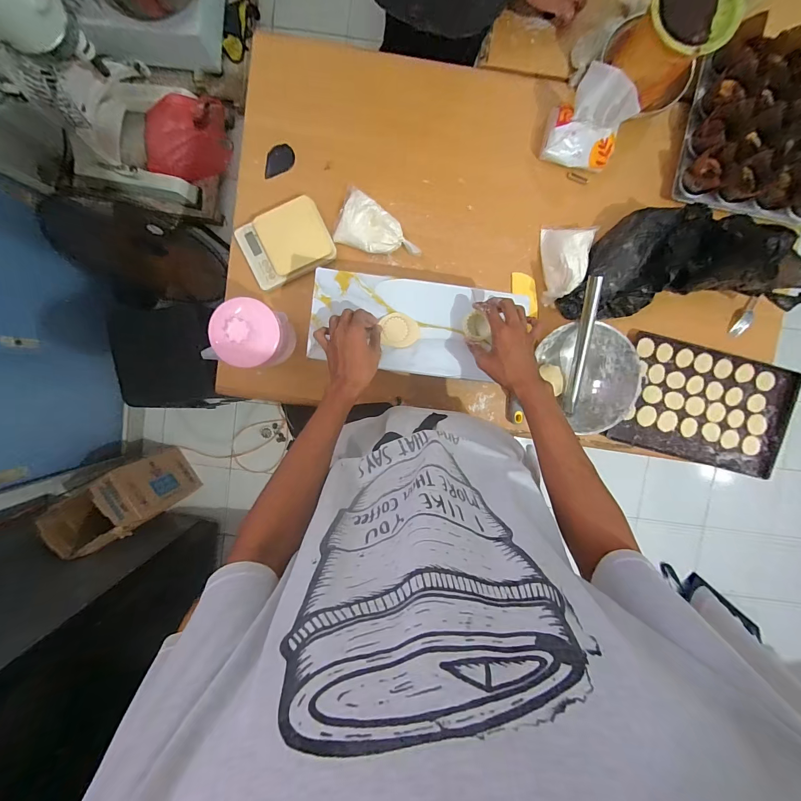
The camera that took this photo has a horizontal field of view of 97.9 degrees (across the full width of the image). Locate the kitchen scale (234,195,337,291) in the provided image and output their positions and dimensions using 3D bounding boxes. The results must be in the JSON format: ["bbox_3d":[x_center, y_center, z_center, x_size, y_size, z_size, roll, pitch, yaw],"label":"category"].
[{"bbox_3d":[-0.234,-0.322,0.722,0.174,0.041,0.132,-25,94,1],"label":"kitchen scale"}]

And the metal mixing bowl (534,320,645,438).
[{"bbox_3d":[0.378,-0.058,0.714,0.217,0.070,0.178,43,93,-4],"label":"metal mixing bowl"}]

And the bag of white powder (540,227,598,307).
[{"bbox_3d":[0.336,-0.276,0.715,0.092,0.059,0.155,7,95,-1],"label":"bag of white powder"}]

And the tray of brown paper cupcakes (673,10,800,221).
[{"bbox_3d":[0.725,-0.530,0.673,0.296,0.076,0.297,10,94,-1],"label":"tray of brown paper cupcakes"}]

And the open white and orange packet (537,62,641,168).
[{"bbox_3d":[0.353,-0.513,0.656,0.143,0.140,0.098,35,93,-3],"label":"open white and orange packet"}]

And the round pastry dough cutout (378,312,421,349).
[{"bbox_3d":[0.000,-0.123,0.611,0.065,0.007,0.061,0,95,-1],"label":"round pastry dough cutout"}]

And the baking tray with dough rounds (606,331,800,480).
[{"bbox_3d":[0.653,0.010,0.761,0.373,0.033,0.241,15,94,-2],"label":"baking tray with dough rounds"}]

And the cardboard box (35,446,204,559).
[{"bbox_3d":[-0.967,0.355,1.271,0.234,0.430,0.204,-34,94,2],"label":"cardboard box"}]

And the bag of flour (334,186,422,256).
[{"bbox_3d":[-0.041,-0.354,0.720,0.172,0.031,0.103,20,94,-2],"label":"bag of flour"}]

